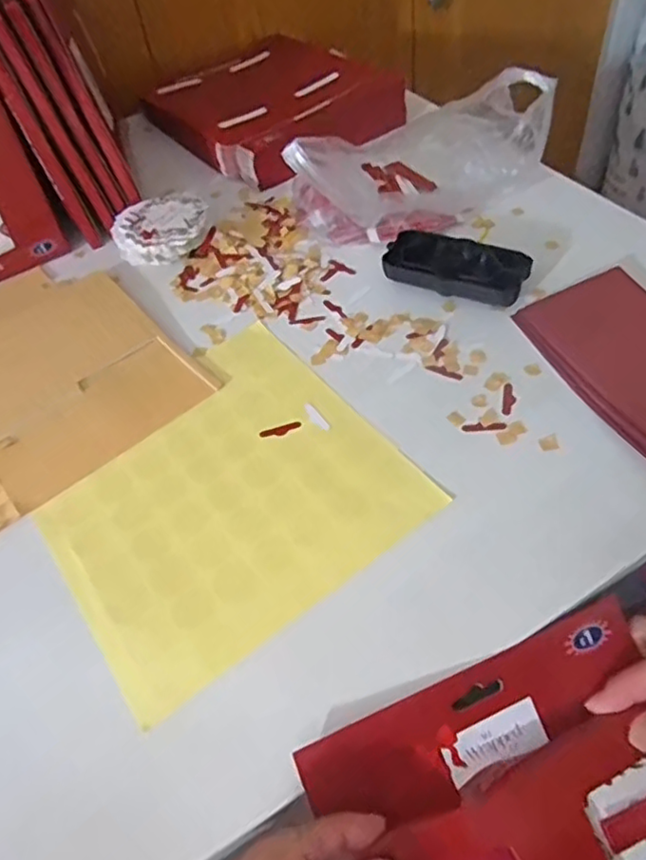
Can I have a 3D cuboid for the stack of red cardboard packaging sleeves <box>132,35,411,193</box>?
[{"bbox_3d":[-0.060,-0.360,0.695,0.199,0.058,0.238,-34,54,-19],"label":"stack of red cardboard packaging sleeves"}]

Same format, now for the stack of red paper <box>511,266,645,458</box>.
[{"bbox_3d":[0.223,-0.045,0.431,0.103,0.009,0.177,-20,51,-8],"label":"stack of red paper"}]

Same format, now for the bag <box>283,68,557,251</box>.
[{"bbox_3d":[0.074,-0.247,0.543,0.208,0.124,0.146,-11,50,-1],"label":"bag"}]

